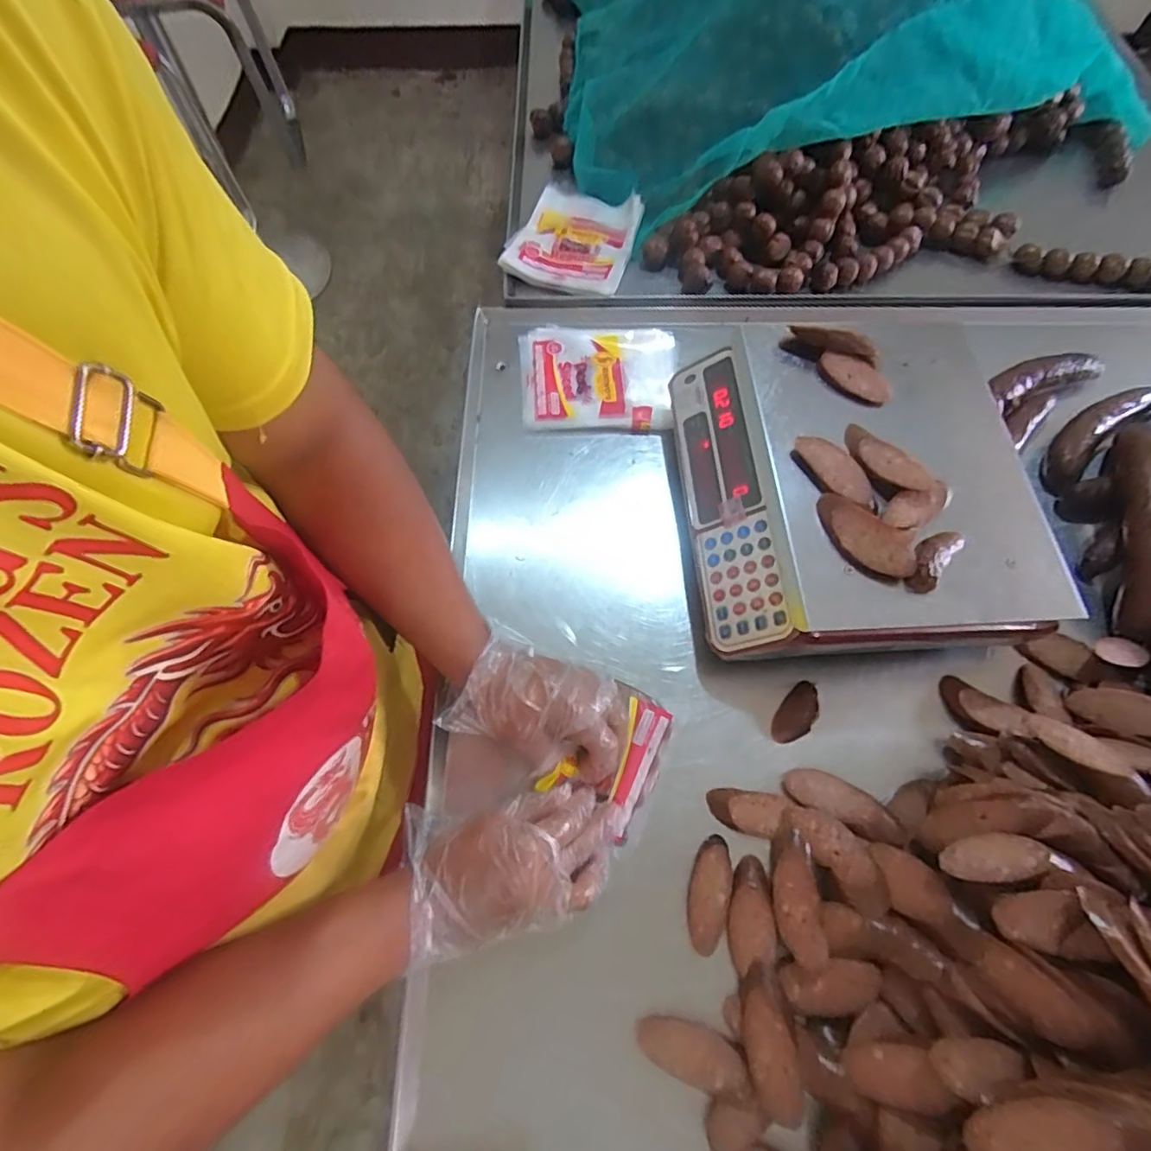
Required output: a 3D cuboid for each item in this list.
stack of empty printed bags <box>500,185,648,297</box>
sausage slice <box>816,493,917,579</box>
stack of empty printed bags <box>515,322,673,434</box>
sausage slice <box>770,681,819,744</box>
[{"bbox_3d":[0.000,-0.469,0.834,0.159,0.035,0.184,16,67,7],"label":"stack of empty printed bags"},{"bbox_3d":[0.258,-0.036,0.532,0.039,0.016,0.097,-42,72,-17],"label":"sausage slice"},{"bbox_3d":[0.028,-0.250,0.748,0.191,0.018,0.158,3,66,1],"label":"stack of empty printed bags"},{"bbox_3d":[0.218,0.137,0.589,0.033,0.014,0.064,37,71,15],"label":"sausage slice"}]

